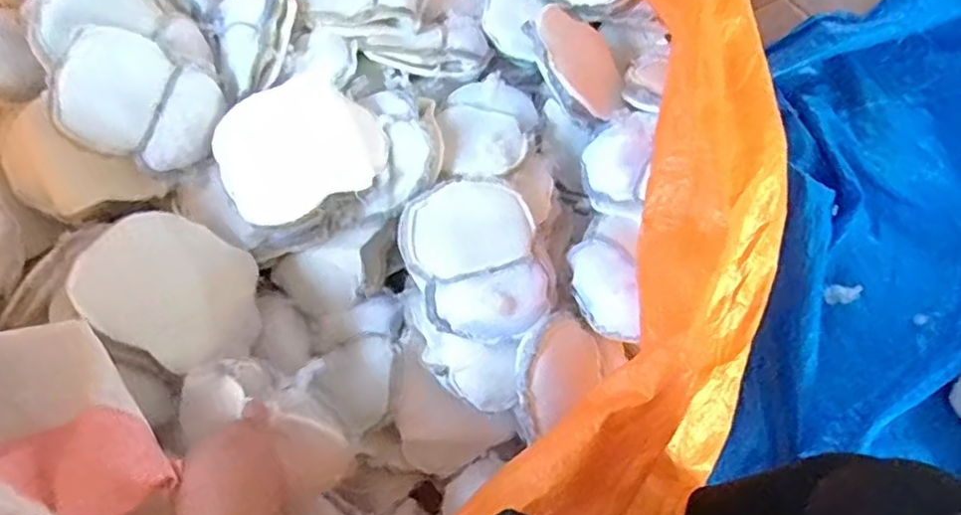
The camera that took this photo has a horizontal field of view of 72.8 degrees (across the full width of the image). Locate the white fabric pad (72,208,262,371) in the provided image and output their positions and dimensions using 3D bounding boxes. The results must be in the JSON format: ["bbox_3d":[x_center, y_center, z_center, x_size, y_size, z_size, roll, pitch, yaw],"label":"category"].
[{"bbox_3d":[-0.305,0.034,0.662,0.175,0.015,0.134,37,62,-20],"label":"white fabric pad"}]

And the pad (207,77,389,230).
[{"bbox_3d":[-0.191,-0.116,0.695,0.171,0.048,0.143,-28,67,-16],"label":"pad"}]

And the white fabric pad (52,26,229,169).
[{"bbox_3d":[-0.361,-0.165,0.686,0.163,0.033,0.120,24,90,-8],"label":"white fabric pad"}]

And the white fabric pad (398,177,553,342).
[{"bbox_3d":[-0.003,-0.002,0.672,0.132,0.030,0.170,-22,66,-14],"label":"white fabric pad"}]

